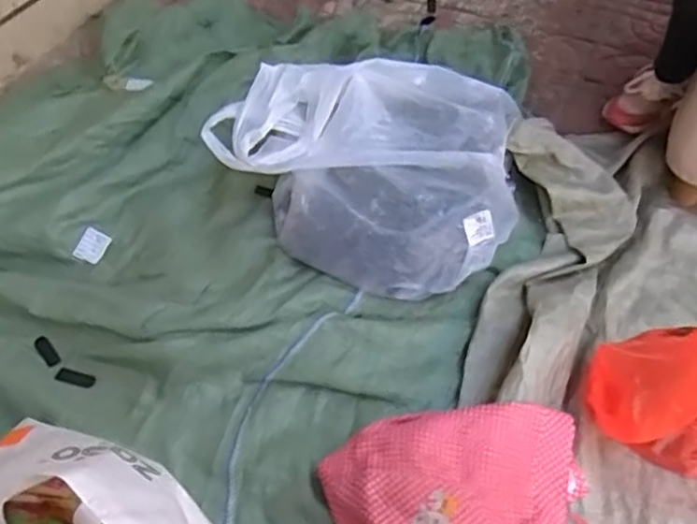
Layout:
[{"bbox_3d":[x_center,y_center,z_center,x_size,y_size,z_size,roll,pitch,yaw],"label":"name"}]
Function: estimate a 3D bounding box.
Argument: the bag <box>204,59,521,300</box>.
[{"bbox_3d":[0.044,-0.159,1.038,0.419,0.174,0.332,25,58,22],"label":"bag"}]

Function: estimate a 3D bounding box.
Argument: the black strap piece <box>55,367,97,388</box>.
[{"bbox_3d":[-0.372,0.158,0.928,0.060,0.009,0.020,13,54,15],"label":"black strap piece"}]

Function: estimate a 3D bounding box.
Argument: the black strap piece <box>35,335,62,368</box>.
[{"bbox_3d":[-0.424,0.126,0.959,0.020,0.006,0.055,-32,63,-30],"label":"black strap piece"}]

